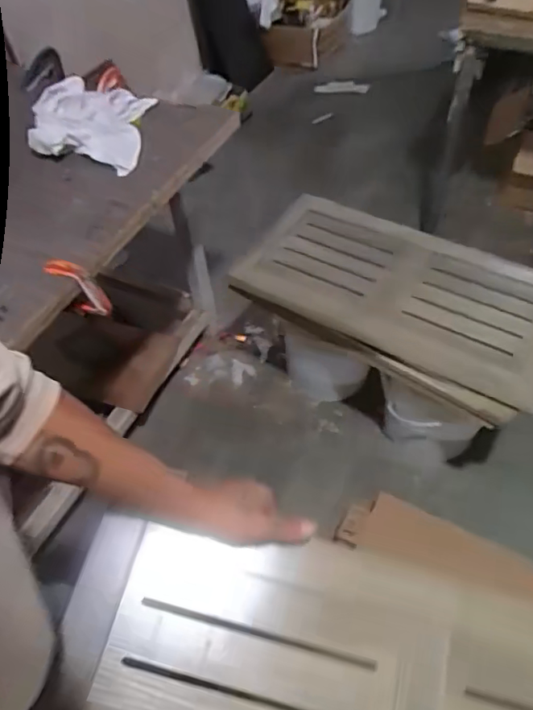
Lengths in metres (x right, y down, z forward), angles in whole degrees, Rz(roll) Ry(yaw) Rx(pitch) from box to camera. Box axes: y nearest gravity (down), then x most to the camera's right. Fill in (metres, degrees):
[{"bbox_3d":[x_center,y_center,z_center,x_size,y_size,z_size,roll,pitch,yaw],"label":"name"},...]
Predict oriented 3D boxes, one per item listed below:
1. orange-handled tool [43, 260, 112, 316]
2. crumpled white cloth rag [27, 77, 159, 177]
[{"bbox_3d":[-0.317,-0.112,0.935,0.078,0.135,0.032,8,53,9],"label":"orange-handled tool"},{"bbox_3d":[-0.369,-0.493,1.138,0.223,0.081,0.249,0,52,3],"label":"crumpled white cloth rag"}]

